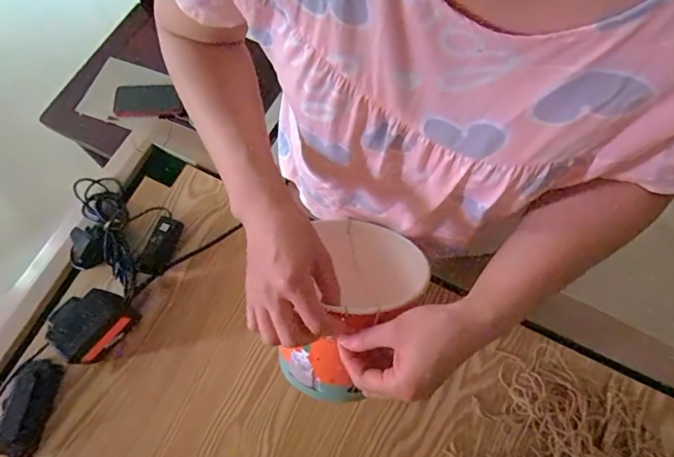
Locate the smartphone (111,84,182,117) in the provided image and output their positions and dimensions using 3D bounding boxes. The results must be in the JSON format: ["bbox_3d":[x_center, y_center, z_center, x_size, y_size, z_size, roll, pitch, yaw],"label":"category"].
[{"bbox_3d":[-0.430,-0.289,1.031,0.151,0.011,0.074,-2,72,2],"label":"smartphone"}]

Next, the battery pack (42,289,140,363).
[{"bbox_3d":[-0.287,0.115,0.548,0.059,0.072,0.081,38,77,13],"label":"battery pack"}]

